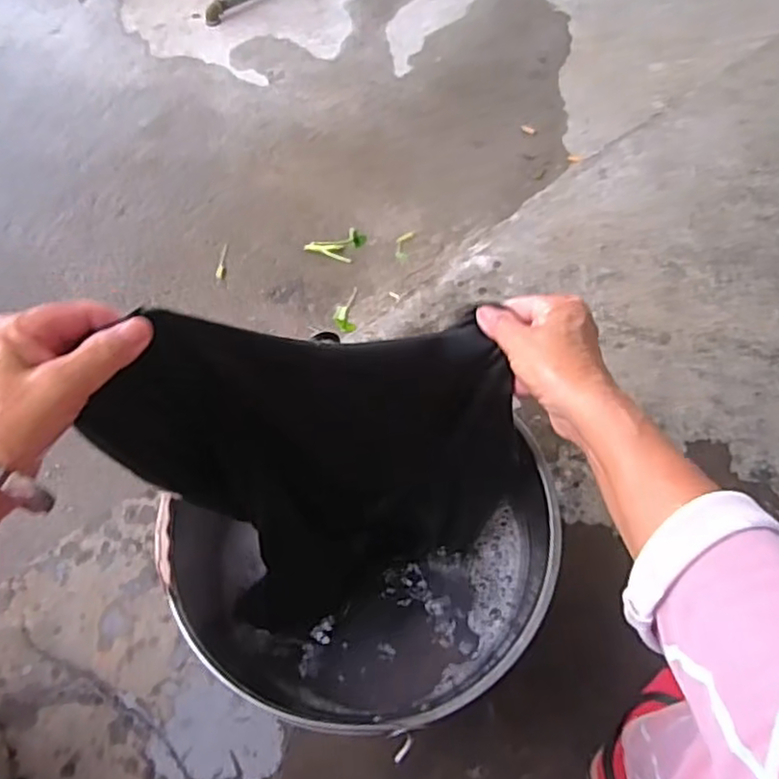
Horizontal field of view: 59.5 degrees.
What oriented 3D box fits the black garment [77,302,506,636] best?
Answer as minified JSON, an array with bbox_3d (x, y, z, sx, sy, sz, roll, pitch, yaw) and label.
[{"bbox_3d":[-0.029,0.064,0.516,0.255,0.346,0.069,-20,58,-8],"label":"black garment"}]

